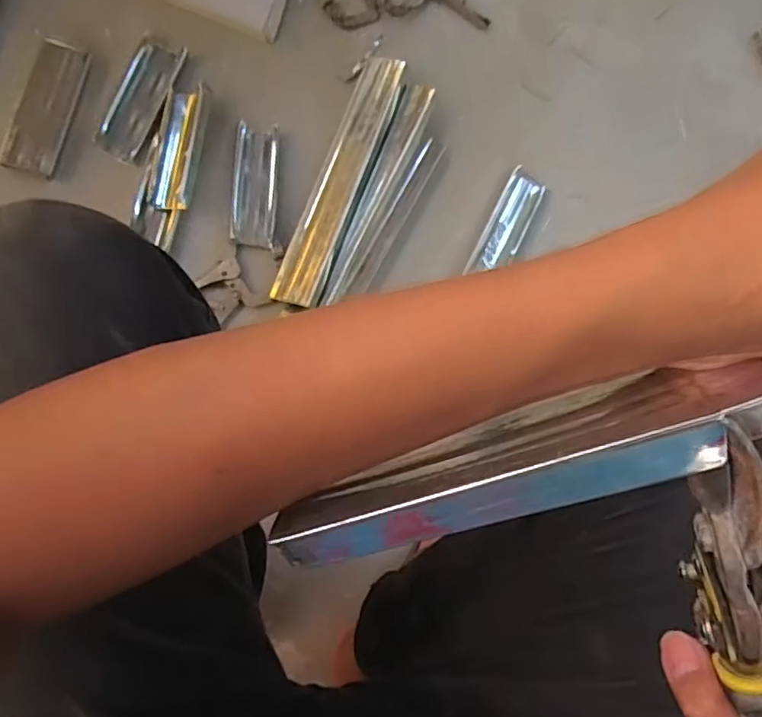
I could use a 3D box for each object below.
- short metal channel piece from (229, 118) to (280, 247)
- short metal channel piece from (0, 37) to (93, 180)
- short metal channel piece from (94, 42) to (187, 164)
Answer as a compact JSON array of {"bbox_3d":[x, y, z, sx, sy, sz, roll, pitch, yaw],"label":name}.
[{"bbox_3d":[-0.141,-0.195,0.664,0.048,0.016,0.137,3,84,-13],"label":"short metal channel piece"},{"bbox_3d":[-0.352,-0.264,0.619,0.052,0.019,0.139,17,81,-11],"label":"short metal channel piece"},{"bbox_3d":[-0.264,-0.283,0.645,0.052,0.012,0.138,20,81,-11],"label":"short metal channel piece"}]

